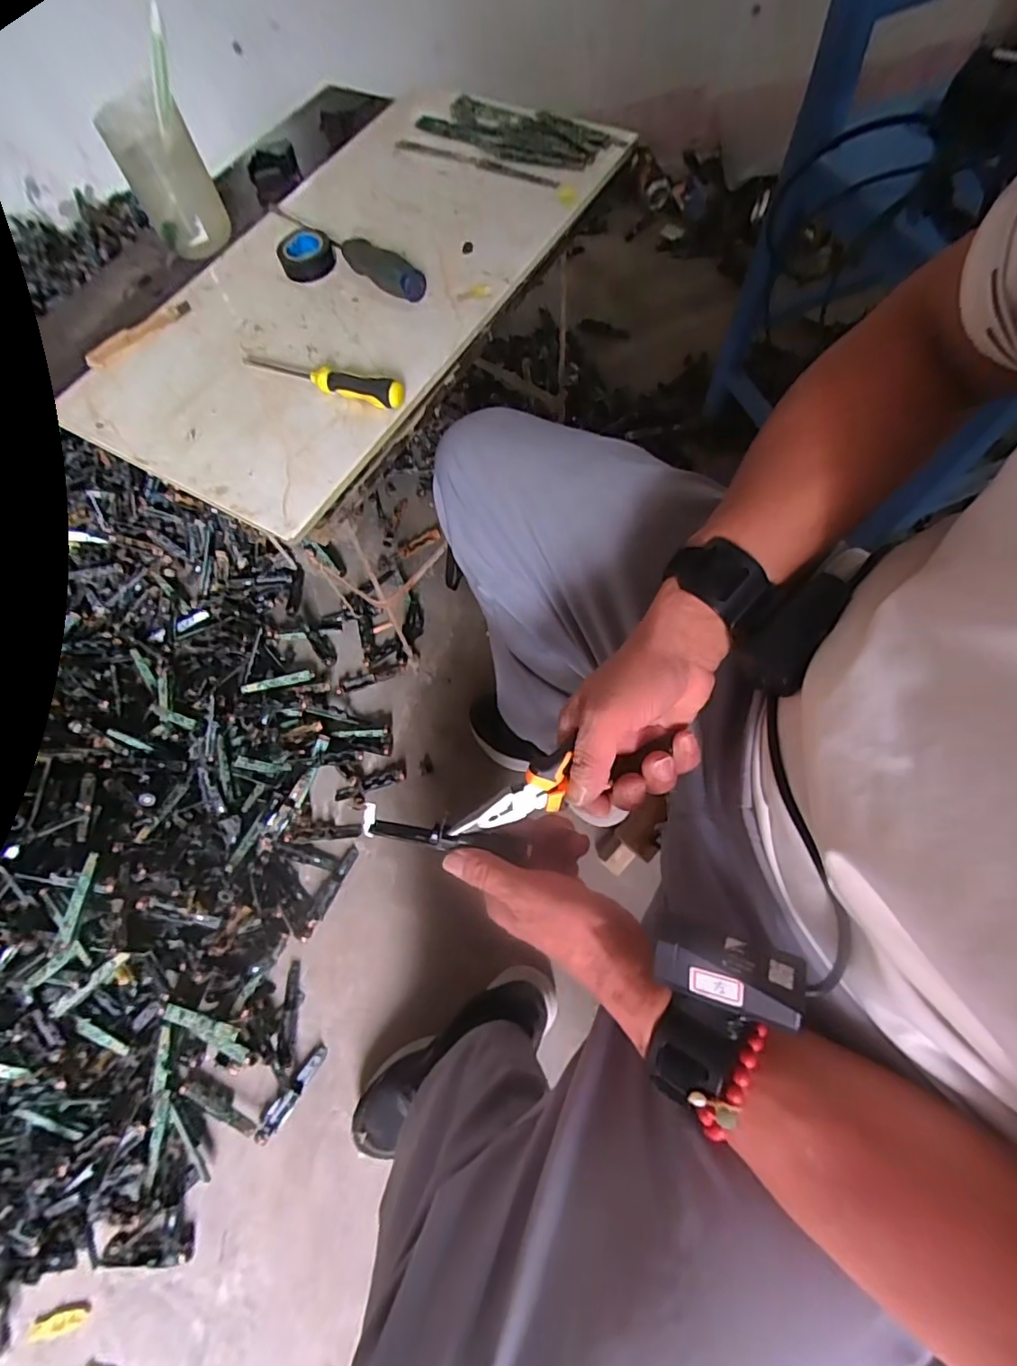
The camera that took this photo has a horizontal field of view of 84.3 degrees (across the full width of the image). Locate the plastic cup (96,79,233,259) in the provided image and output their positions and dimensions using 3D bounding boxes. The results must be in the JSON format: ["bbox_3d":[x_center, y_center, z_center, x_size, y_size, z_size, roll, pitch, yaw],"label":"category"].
[{"bbox_3d":[-0.336,-0.501,0.556,0.080,0.103,0.083,-23,68,-5],"label":"plastic cup"}]

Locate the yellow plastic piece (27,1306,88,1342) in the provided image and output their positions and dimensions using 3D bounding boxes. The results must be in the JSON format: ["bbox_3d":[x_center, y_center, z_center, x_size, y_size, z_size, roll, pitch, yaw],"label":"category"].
[{"bbox_3d":[-0.480,0.683,0.601,0.056,0.004,0.020,-13,67,-1],"label":"yellow plastic piece"}]

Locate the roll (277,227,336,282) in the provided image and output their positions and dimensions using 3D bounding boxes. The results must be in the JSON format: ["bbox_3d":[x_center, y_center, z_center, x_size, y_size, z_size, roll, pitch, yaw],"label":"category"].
[{"bbox_3d":[-0.199,-0.422,0.554,0.052,0.026,0.052,-1,68,3],"label":"roll"}]

